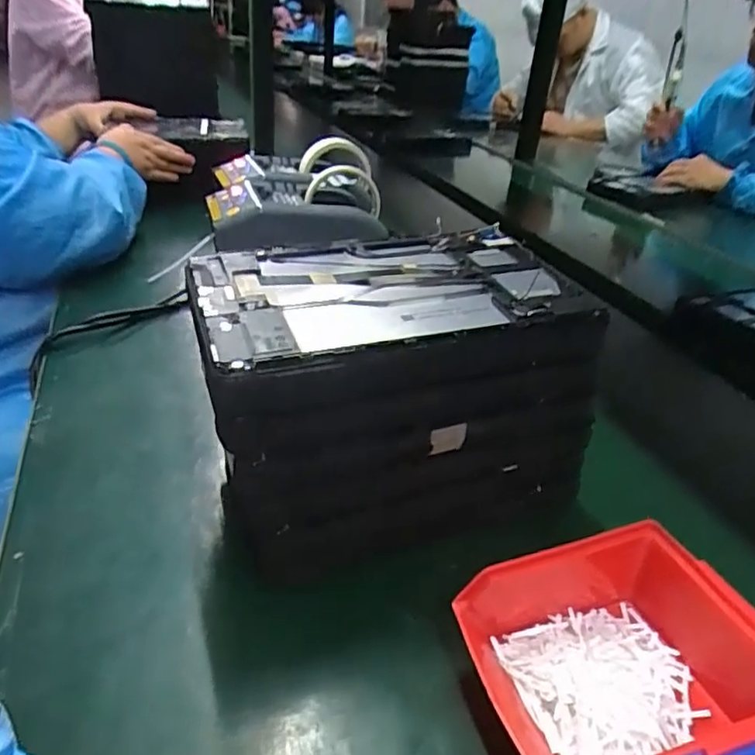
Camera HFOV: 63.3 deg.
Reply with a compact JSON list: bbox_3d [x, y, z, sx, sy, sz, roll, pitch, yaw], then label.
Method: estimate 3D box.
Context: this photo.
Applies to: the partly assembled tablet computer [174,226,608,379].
[{"bbox_3d":[0.008,-0.056,0.404,0.241,0.016,0.145,-10,39,-18],"label":"partly assembled tablet computer"}]

